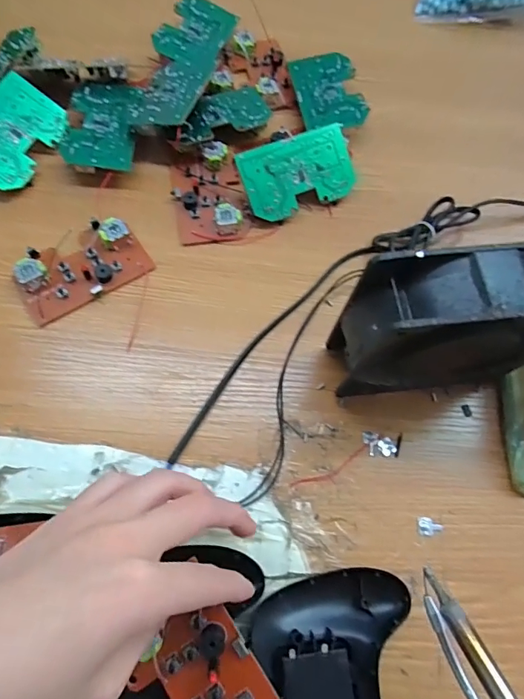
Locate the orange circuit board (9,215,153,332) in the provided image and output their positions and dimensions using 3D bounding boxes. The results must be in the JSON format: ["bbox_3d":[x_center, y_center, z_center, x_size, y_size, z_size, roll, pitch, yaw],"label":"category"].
[{"bbox_3d":[-0.131,-0.061,0.326,0.090,0.018,0.053,-31,72,-15],"label":"orange circuit board"}]

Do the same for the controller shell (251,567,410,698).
[{"bbox_3d":[0.041,0.185,0.233,0.084,0.021,0.122,-4,68,-5],"label":"controller shell"}]

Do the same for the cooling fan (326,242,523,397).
[{"bbox_3d":[0.106,-0.008,0.261,0.125,0.122,0.045,-4,68,-5],"label":"cooling fan"}]

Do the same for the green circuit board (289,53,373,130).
[{"bbox_3d":[0.058,-0.229,0.399,0.055,0.004,0.084,-11,70,2],"label":"green circuit board"}]

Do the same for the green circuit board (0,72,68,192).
[{"bbox_3d":[-0.196,-0.171,0.355,0.056,0.004,0.091,32,67,-20],"label":"green circuit board"}]

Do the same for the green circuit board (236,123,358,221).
[{"bbox_3d":[0.030,-0.139,0.356,0.092,0.004,0.055,-23,99,-12],"label":"green circuit board"}]

